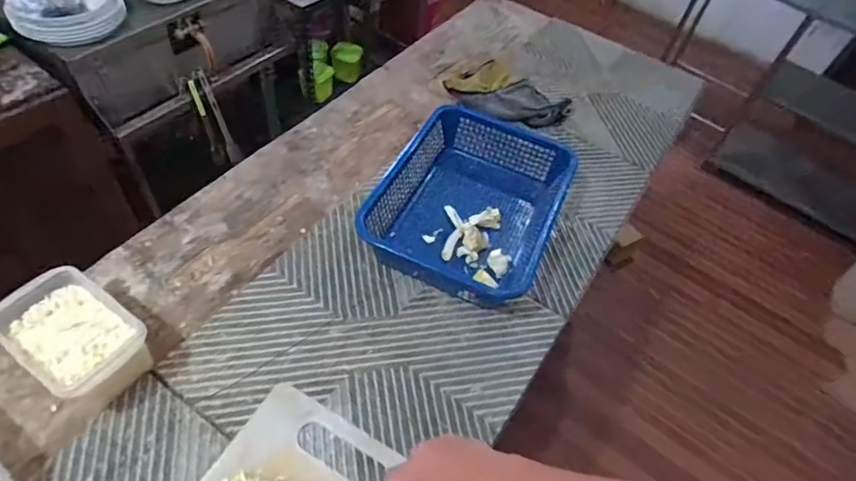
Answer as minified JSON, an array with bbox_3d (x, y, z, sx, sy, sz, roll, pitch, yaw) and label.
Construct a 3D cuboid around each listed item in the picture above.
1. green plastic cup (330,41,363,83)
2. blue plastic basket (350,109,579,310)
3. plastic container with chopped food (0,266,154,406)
[{"bbox_3d":[-0.281,-0.627,1.763,0.098,0.111,0.113,-5,54,-12],"label":"green plastic cup"},{"bbox_3d":[0.071,-0.064,0.807,0.257,0.082,0.299,23,54,12],"label":"blue plastic basket"},{"bbox_3d":[-0.416,0.121,0.609,0.150,0.096,0.102,31,56,17],"label":"plastic container with chopped food"}]

